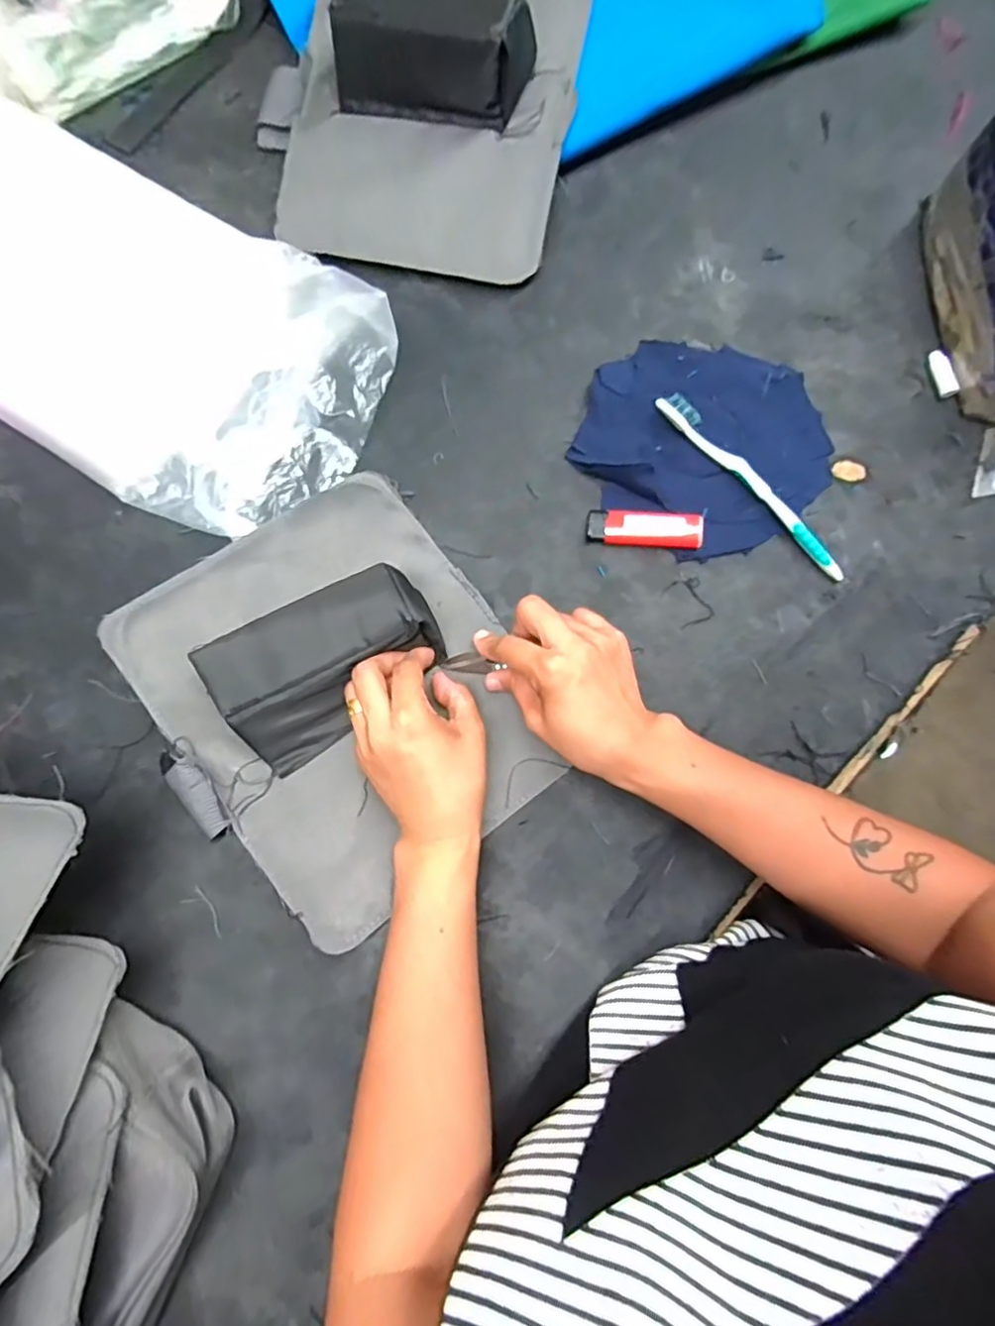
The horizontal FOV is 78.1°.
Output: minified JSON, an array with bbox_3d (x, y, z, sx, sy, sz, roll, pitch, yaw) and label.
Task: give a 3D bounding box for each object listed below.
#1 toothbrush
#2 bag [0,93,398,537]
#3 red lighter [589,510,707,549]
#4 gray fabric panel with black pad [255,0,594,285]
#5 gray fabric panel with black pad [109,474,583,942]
[{"bbox_3d":[0.182,-0.126,0.439,0.016,0.019,0.177,-41,82,-7],"label":"toothbrush"},{"bbox_3d":[-0.339,-0.299,0.471,0.550,0.036,0.225,31,81,6],"label":"bag"},{"bbox_3d":[0.106,-0.097,0.444,0.080,0.015,0.027,3,79,1],"label":"red lighter"},{"bbox_3d":[-0.069,-0.443,0.470,0.250,0.088,0.242,10,79,2],"label":"gray fabric panel with black pad"},{"bbox_3d":[-0.105,0.016,0.395,0.225,0.054,0.261,-37,81,-6],"label":"gray fabric panel with black pad"}]

